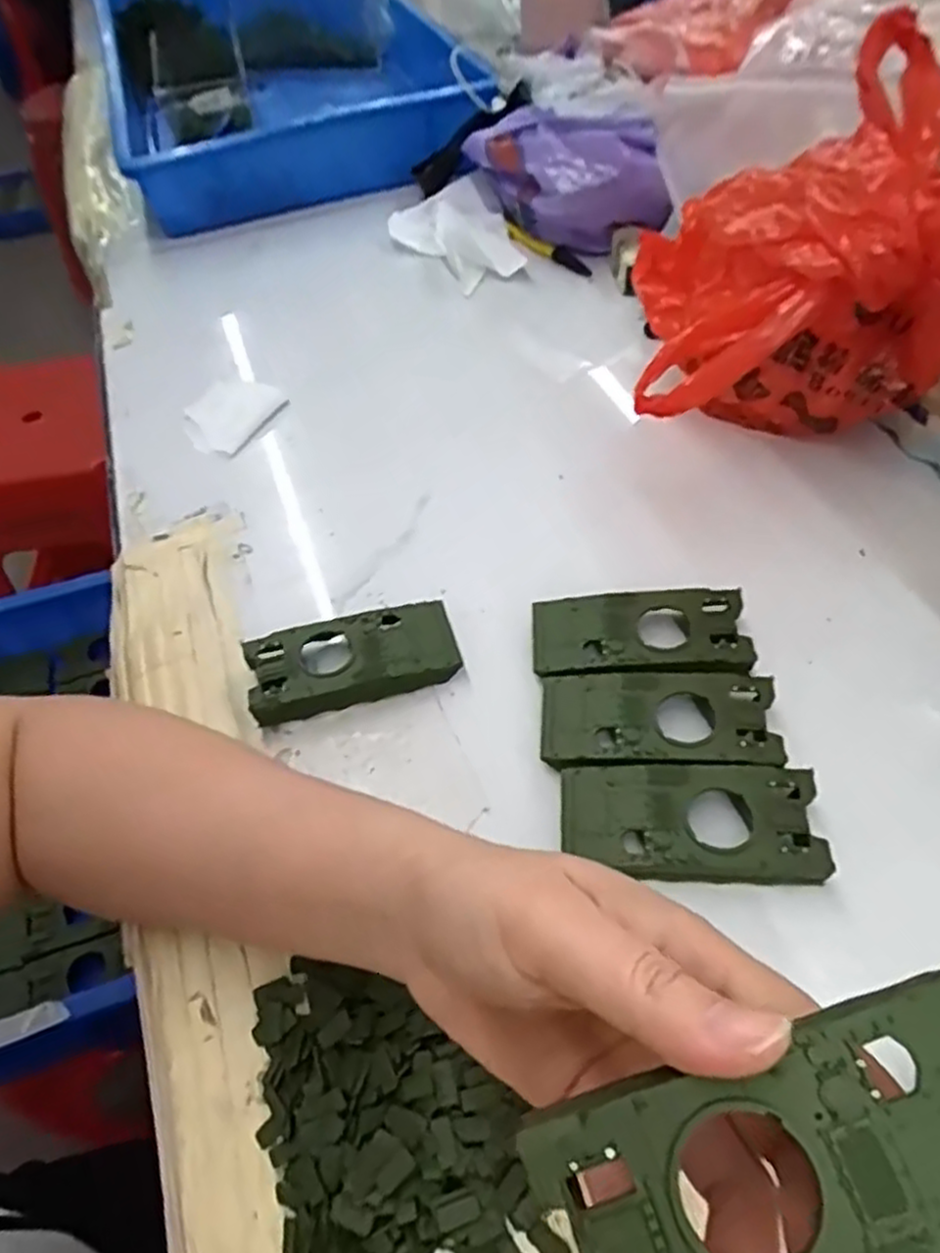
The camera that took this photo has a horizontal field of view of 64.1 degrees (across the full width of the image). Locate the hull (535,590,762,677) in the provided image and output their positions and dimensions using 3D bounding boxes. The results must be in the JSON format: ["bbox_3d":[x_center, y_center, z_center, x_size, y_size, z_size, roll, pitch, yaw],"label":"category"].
[{"bbox_3d":[0.085,0.004,0.376,0.102,0.018,0.051,2,52,6],"label":"hull"}]

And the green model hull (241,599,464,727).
[{"bbox_3d":[-0.059,0.017,0.385,0.104,0.020,0.047,-15,52,-7],"label":"green model hull"}]

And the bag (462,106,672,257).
[{"bbox_3d":[0.072,-0.371,0.619,0.068,0.089,0.181,-28,55,-16],"label":"bag"}]

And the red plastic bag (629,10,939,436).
[{"bbox_3d":[0.173,-0.167,0.398,0.160,0.176,0.138,5,53,9],"label":"red plastic bag"}]

